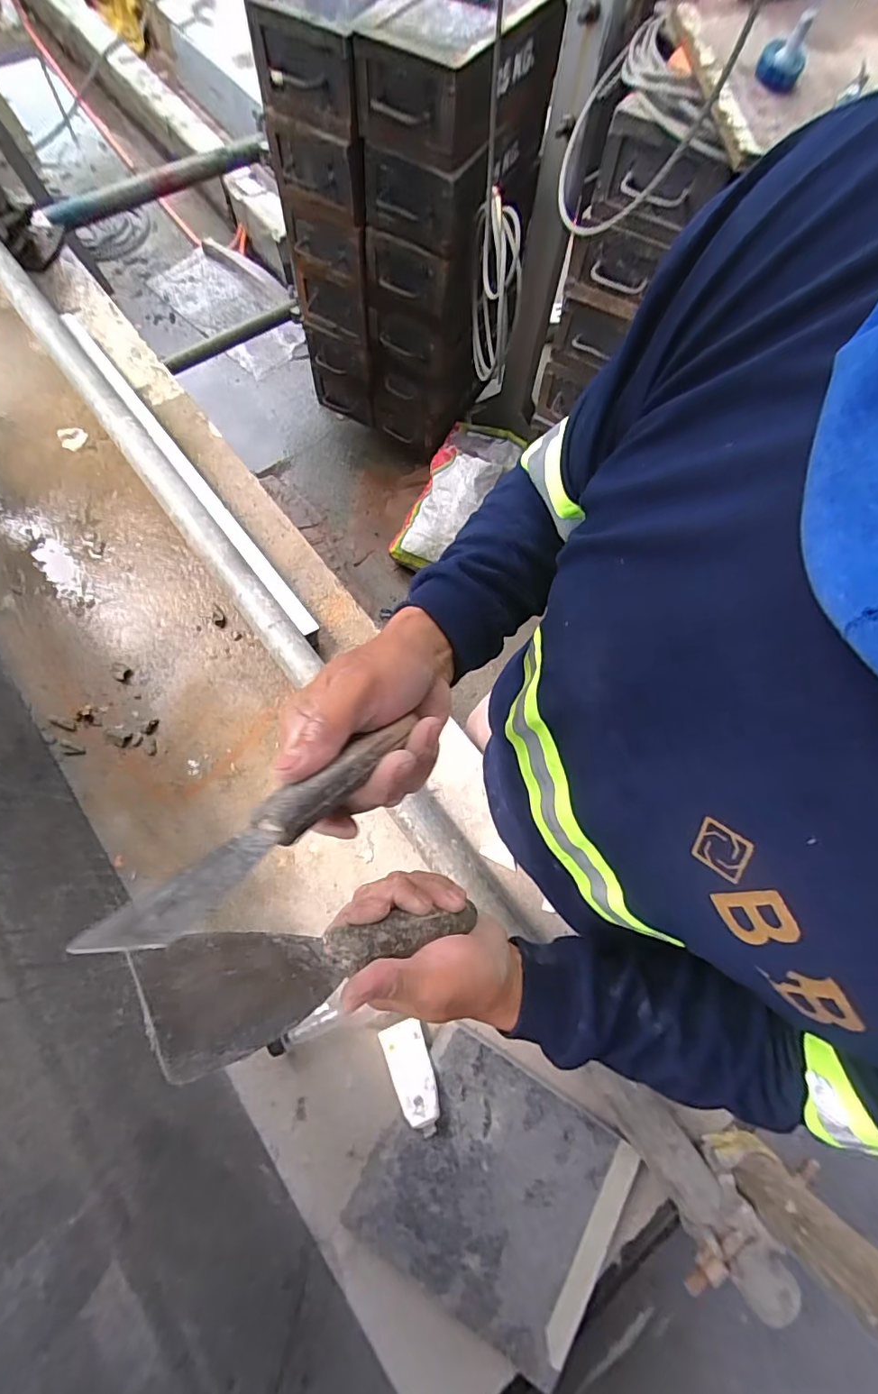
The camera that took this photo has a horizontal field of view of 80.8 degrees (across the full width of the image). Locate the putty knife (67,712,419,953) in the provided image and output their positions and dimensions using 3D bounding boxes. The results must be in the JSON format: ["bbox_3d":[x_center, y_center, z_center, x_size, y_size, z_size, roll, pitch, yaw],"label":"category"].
[{"bbox_3d":[-0.068,0.058,0.224,0.036,0.020,0.153,7,35,45],"label":"putty knife"}]

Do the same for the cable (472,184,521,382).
[{"bbox_3d":[0.114,-0.871,1.152,0.059,0.440,0.293,-7,76,-2],"label":"cable"}]

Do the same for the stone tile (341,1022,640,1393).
[{"bbox_3d":[0.059,0.496,0.522,0.231,0.017,0.203,30,72,10],"label":"stone tile"}]

